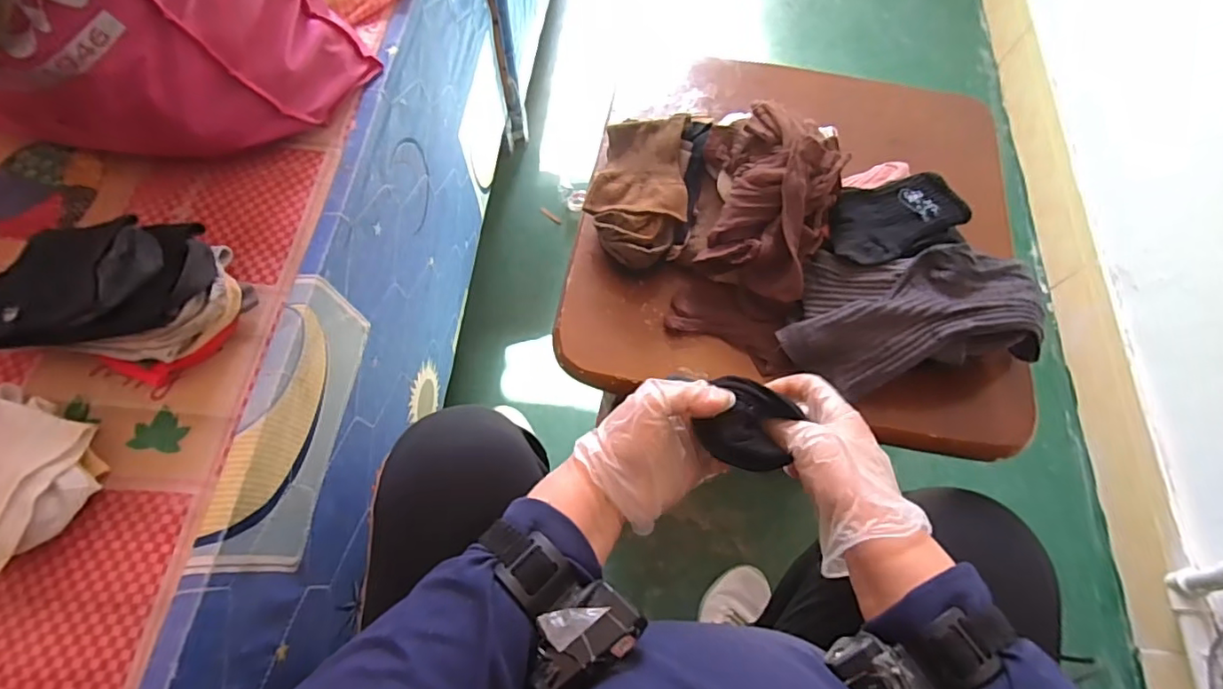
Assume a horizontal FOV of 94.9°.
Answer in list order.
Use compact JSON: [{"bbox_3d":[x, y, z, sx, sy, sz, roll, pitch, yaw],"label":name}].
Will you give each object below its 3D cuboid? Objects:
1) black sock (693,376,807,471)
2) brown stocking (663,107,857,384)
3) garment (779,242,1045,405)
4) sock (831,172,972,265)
[{"bbox_3d":[0.099,0.060,0.417,0.078,0.040,0.061,20,75,-21],"label":"black sock"},{"bbox_3d":[0.145,-0.117,0.552,0.137,0.095,0.251,17,67,7],"label":"brown stocking"},{"bbox_3d":[0.263,-0.030,0.503,0.200,0.045,0.105,-5,63,20],"label":"garment"},{"bbox_3d":[0.277,-0.124,0.549,0.143,0.012,0.081,-18,67,-8],"label":"sock"}]

